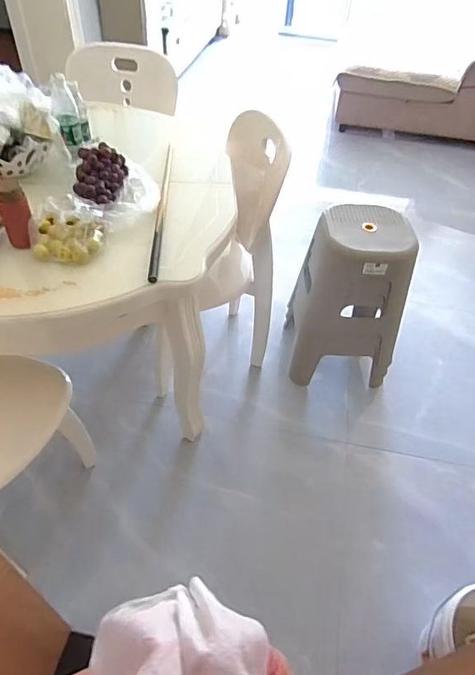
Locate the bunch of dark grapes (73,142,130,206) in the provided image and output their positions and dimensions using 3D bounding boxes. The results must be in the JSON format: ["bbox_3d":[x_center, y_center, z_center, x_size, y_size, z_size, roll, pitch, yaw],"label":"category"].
[{"bbox_3d":[-0.336,-0.401,1.130,0.110,0.072,0.173,0,48,-5],"label":"bunch of dark grapes"}]

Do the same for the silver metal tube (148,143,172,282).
[{"bbox_3d":[-0.183,-0.346,1.155,0.022,0.022,0.586,1,48,-4],"label":"silver metal tube"}]

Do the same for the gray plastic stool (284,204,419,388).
[{"bbox_3d":[0.372,-0.128,1.585,0.333,0.559,0.277,4,48,-1],"label":"gray plastic stool"}]

